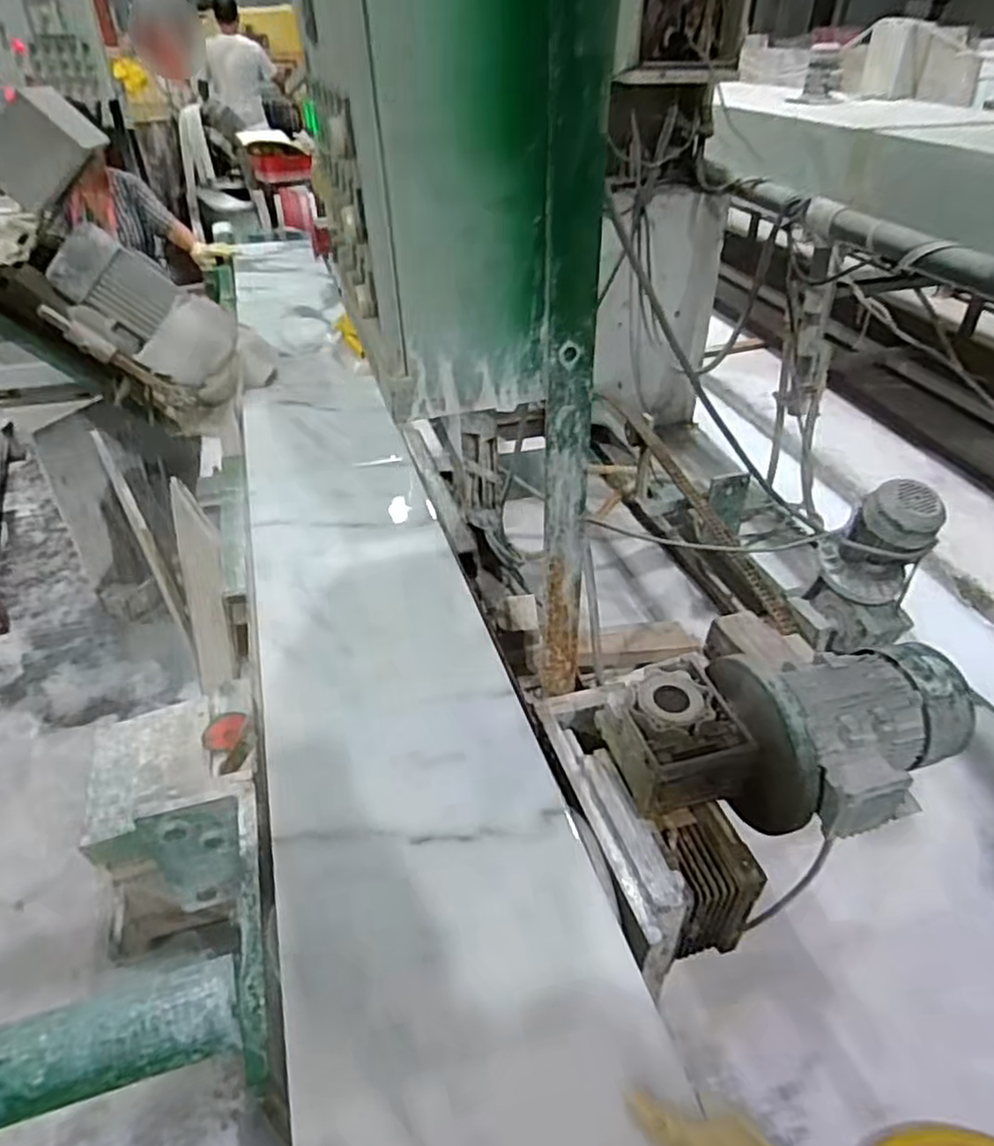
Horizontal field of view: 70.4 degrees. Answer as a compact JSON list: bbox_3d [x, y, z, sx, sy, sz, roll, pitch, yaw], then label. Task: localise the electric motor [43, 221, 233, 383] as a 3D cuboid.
[{"bbox_3d":[-0.738,-0.572,1.511,0.360,0.173,0.144,34,27,-31],"label":"electric motor"}]

